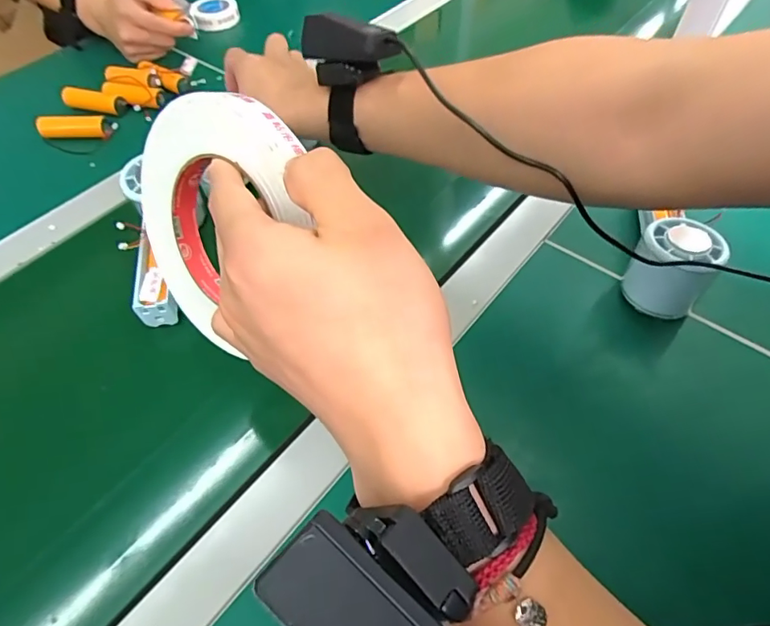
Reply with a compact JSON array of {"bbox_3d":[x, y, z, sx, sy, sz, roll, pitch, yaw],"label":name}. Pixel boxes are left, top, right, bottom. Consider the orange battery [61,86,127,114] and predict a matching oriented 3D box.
[{"bbox_3d":[-0.333,-0.244,0.572,0.074,0.019,0.019,17,57,11],"label":"orange battery"}]

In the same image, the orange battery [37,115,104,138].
[{"bbox_3d":[-0.342,-0.203,0.545,0.072,0.019,0.016,-1,56,-1],"label":"orange battery"}]

